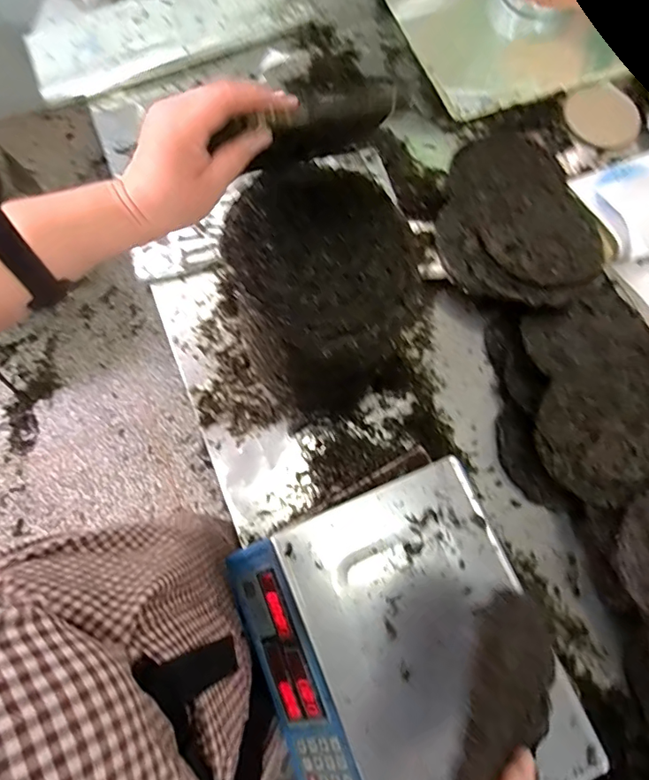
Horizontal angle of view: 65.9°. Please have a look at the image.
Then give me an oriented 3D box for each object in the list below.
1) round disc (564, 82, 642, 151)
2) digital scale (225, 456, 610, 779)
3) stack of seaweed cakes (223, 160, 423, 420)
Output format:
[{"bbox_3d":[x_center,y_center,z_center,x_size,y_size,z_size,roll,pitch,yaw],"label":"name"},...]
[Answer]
[{"bbox_3d":[0.532,-0.520,0.951,0.135,0.011,0.141,0,73,-1],"label":"round disc"},{"bbox_3d":[0.076,0.291,0.556,0.296,0.097,0.331,-22,75,-8],"label":"digital scale"},{"bbox_3d":[-0.006,-0.105,0.664,0.187,0.311,0.199,-14,73,-6],"label":"stack of seaweed cakes"}]

